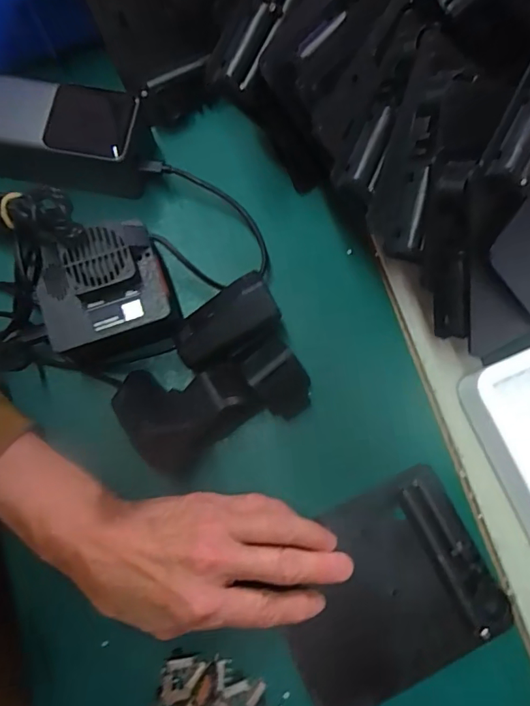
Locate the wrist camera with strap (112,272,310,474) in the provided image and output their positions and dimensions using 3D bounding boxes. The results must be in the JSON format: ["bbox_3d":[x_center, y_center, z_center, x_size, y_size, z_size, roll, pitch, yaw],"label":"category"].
[{"bbox_3d":[-0.034,0.020,0.308,0.118,0.055,0.087,-33,80,-7],"label":"wrist camera with strap"}]

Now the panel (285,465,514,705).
[{"bbox_3d":[0.072,0.148,0.301,0.128,0.020,0.107,-27,79,-6],"label":"panel"}]

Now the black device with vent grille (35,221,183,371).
[{"bbox_3d":[-0.102,-0.034,0.316,0.077,0.057,0.076,-18,79,-4],"label":"black device with vent grille"}]

